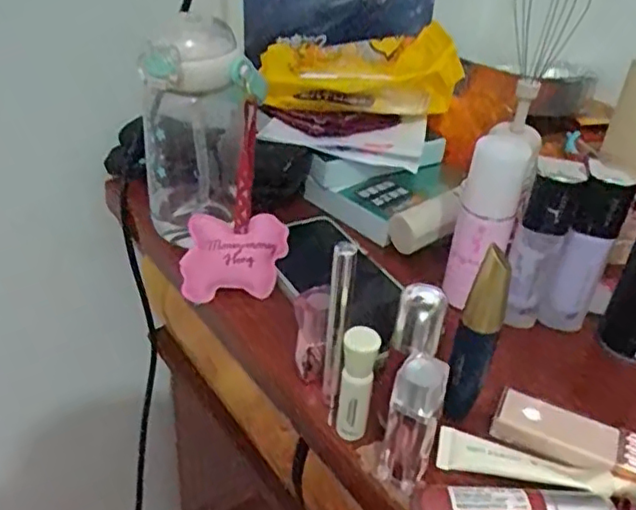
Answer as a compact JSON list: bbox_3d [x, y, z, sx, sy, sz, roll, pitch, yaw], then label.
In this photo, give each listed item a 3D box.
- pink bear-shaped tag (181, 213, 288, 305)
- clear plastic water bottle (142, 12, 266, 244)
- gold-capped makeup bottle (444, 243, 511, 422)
[{"bbox_3d":[-0.061,0.002,0.465,0.076,0.062,0.013,-2,-2,-11],"label":"pink bear-shaped tag"},{"bbox_3d":[-0.089,-0.087,0.480,0.083,0.176,0.083,-1,35,-9],"label":"clear plastic water bottle"},{"bbox_3d":[0.086,0.047,0.341,0.022,0.110,0.018,16,36,15],"label":"gold-capped makeup bottle"}]

